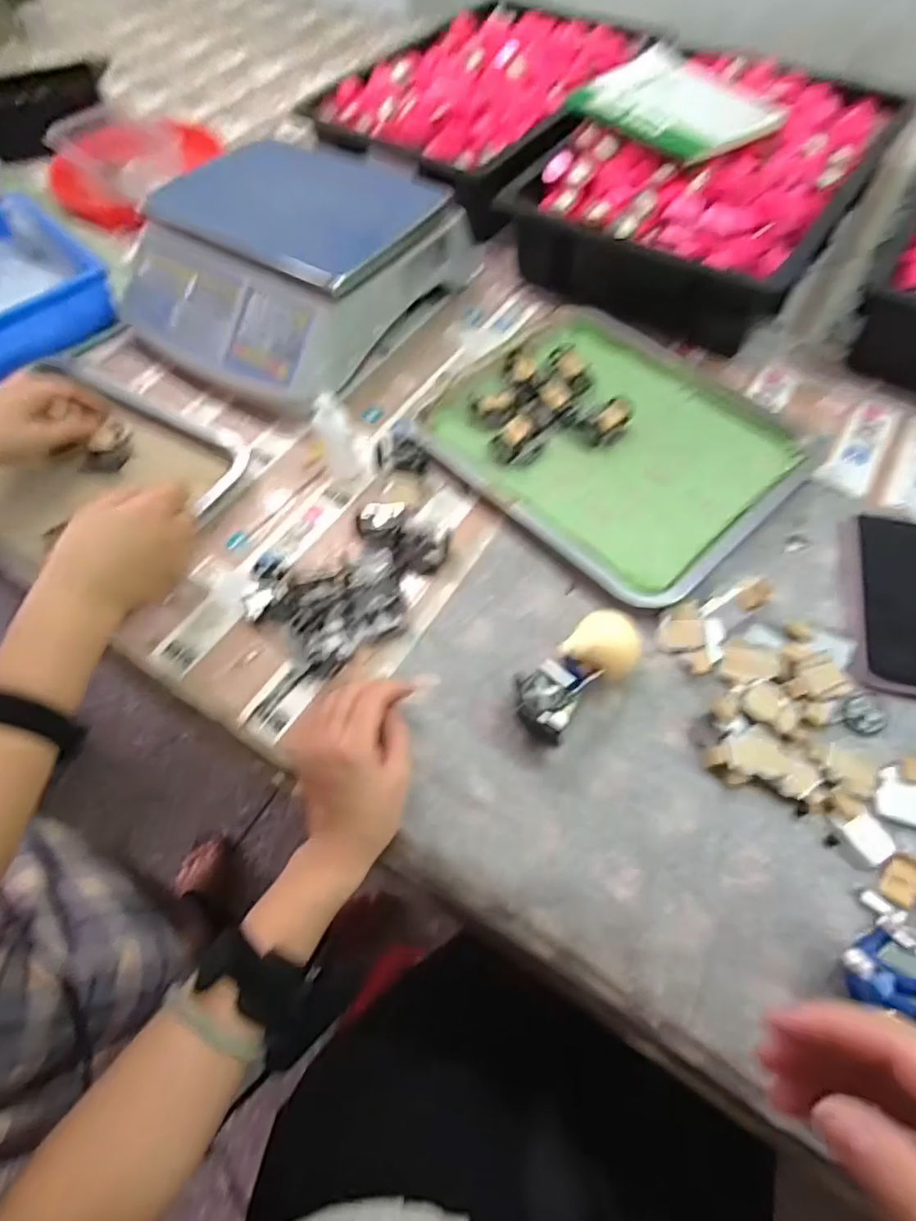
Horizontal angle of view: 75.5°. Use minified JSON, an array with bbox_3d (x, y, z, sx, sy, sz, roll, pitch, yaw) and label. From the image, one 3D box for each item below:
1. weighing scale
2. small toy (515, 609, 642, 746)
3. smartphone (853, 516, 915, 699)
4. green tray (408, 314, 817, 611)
[{"bbox_3d":[-0.176,-0.375,0.643,0.295,0.104,0.295,33,65,19],"label":"weighing scale"},{"bbox_3d":[0.084,0.046,0.417,0.102,0.049,0.049,-38,65,-19],"label":"small toy"},{"bbox_3d":[0.349,-0.012,0.461,0.074,0.010,0.175,14,61,10],"label":"smartphone"},{"bbox_3d":[0.146,-0.167,0.554,0.283,0.024,0.305,-39,65,-19],"label":"green tray"}]

